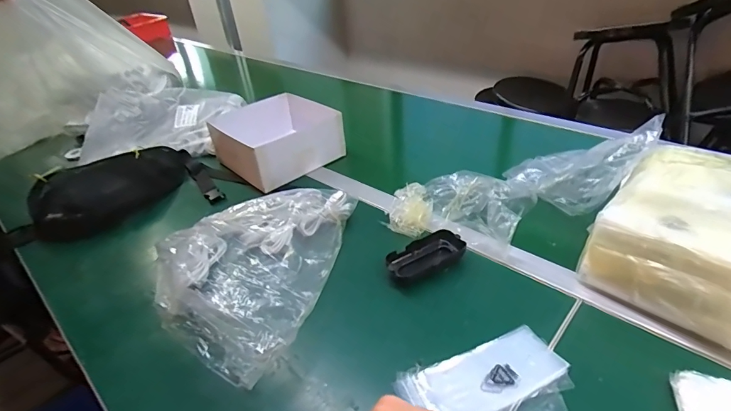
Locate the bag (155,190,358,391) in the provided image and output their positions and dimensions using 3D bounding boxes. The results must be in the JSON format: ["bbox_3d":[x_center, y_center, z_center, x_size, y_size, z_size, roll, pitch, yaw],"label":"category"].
[{"bbox_3d":[-0.151,0.061,0.536,0.194,0.111,0.328,3,36,13],"label":"bag"}]

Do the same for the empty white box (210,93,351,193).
[{"bbox_3d":[-0.185,-0.146,0.829,0.206,0.079,0.220,-33,43,-32],"label":"empty white box"}]

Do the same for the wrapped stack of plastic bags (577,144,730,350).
[{"bbox_3d":[0.407,0.039,0.460,0.228,0.128,0.219,26,46,37],"label":"wrapped stack of plastic bags"}]

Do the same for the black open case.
[{"bbox_3d":[0.082,0.070,0.558,0.114,0.024,0.054,-20,37,-19],"label":"black open case"}]

